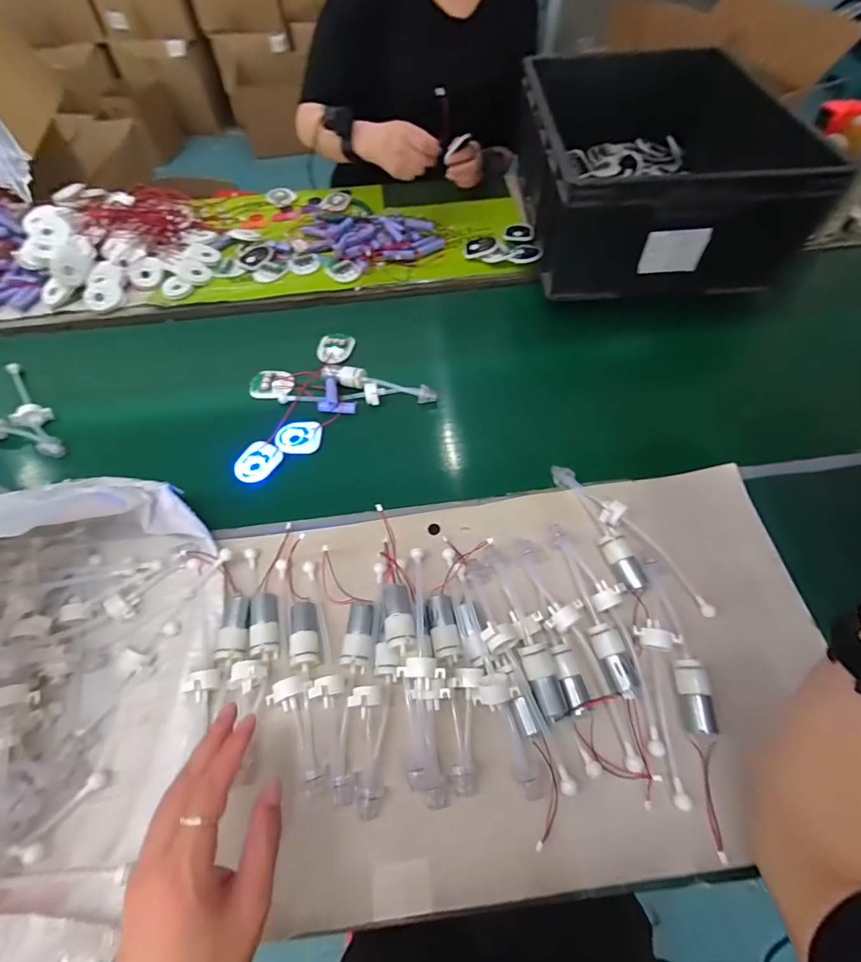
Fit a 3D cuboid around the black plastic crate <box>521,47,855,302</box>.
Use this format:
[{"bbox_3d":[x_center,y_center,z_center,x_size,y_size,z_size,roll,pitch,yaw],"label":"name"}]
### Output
[{"bbox_3d":[0.338,-0.511,0.717,0.350,0.166,0.484,-2,58,2],"label":"black plastic crate"}]

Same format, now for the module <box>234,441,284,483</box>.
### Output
[{"bbox_3d":[-0.216,-0.024,0.550,0.046,0.013,0.057,26,63,18],"label":"module"}]

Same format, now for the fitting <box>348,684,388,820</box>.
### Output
[{"bbox_3d":[-0.052,0.224,0.372,0.023,0.029,0.094,-6,73,0],"label":"fitting"}]

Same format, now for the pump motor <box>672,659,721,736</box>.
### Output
[{"bbox_3d":[0.226,0.184,0.379,0.021,0.020,0.057,-3,58,1],"label":"pump motor"}]

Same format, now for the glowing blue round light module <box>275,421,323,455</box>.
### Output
[{"bbox_3d":[-0.166,-0.054,0.565,0.056,0.014,0.041,-8,58,-2],"label":"glowing blue round light module"}]

